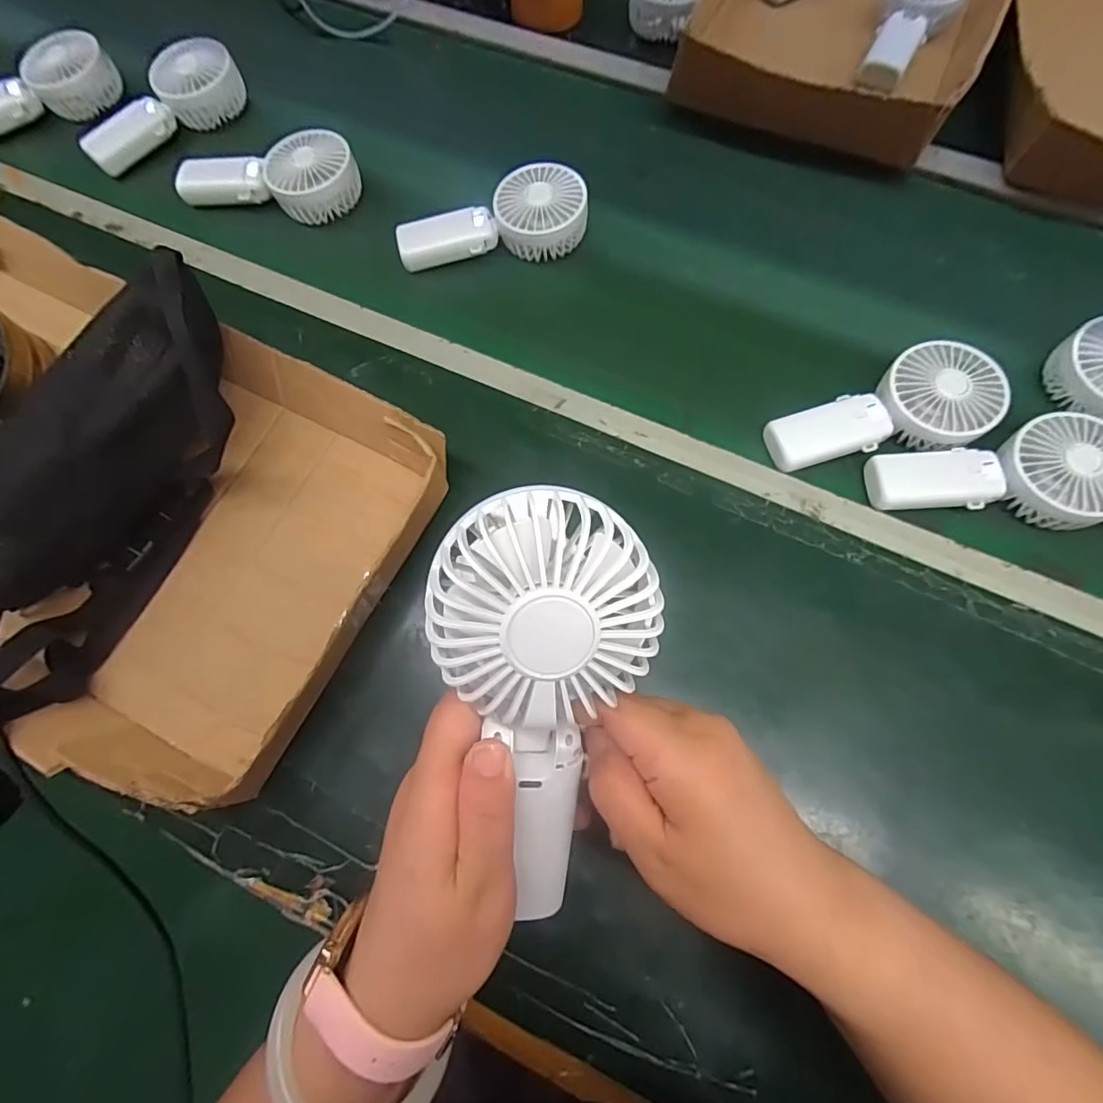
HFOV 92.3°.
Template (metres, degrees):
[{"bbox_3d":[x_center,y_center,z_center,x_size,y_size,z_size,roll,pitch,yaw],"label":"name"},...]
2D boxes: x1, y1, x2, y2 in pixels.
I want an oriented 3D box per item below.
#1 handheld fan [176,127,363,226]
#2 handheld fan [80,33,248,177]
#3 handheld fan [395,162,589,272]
[{"bbox_3d":[-0.291,-0.388,0.545,0.178,0.053,0.067,9,71,5],"label":"handheld fan"},{"bbox_3d":[-0.431,-0.492,0.583,0.067,0.054,0.184,39,76,13],"label":"handheld fan"},{"bbox_3d":[-0.057,-0.326,0.518,0.180,0.047,0.075,-4,71,0],"label":"handheld fan"}]

